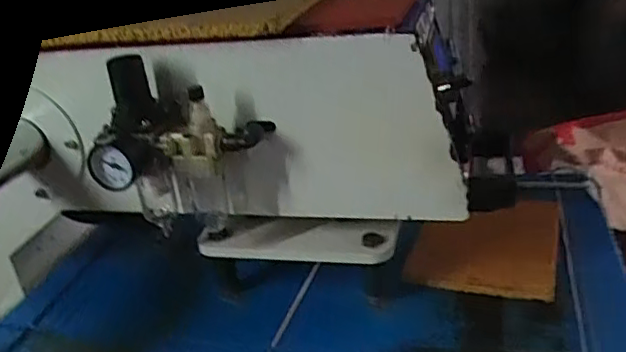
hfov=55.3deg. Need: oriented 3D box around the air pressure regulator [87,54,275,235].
[{"bbox_3d":[-0.109,-0.023,0.512,0.130,0.156,0.086,-4,25,8],"label":"air pressure regulator"}]

